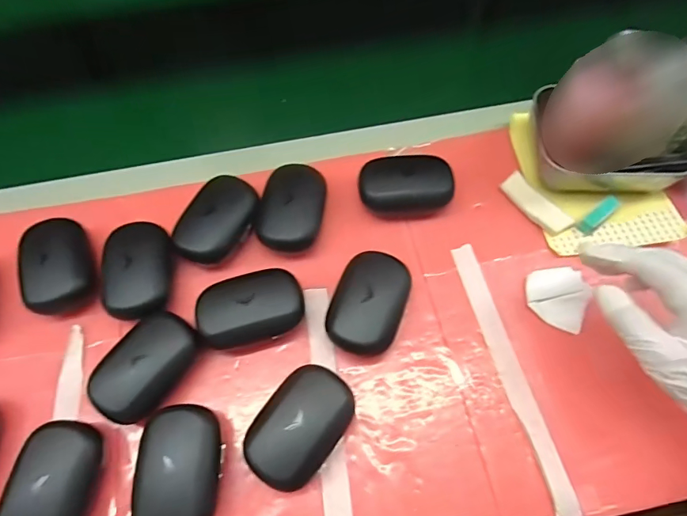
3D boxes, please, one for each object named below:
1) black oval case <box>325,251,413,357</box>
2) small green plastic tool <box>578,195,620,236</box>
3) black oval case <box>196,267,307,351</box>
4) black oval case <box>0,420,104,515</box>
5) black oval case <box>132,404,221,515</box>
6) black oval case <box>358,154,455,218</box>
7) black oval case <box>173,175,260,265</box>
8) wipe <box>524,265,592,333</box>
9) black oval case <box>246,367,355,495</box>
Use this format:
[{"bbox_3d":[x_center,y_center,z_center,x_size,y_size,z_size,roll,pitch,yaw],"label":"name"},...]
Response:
[{"bbox_3d":[0.020,0.038,0.366,0.055,0.035,0.084,18,65,10],"label":"black oval case"},{"bbox_3d":[0.228,-0.039,0.398,0.041,0.007,0.014,-43,71,2],"label":"small green plastic tool"},{"bbox_3d":[-0.075,0.043,0.368,0.082,0.033,0.054,-11,66,-5],"label":"black oval case"},{"bbox_3d":[-0.201,0.159,0.311,0.048,0.036,0.082,11,66,5],"label":"black oval case"},{"bbox_3d":[-0.115,0.151,0.319,0.054,0.038,0.083,-3,66,-1],"label":"black oval case"},{"bbox_3d":[0.057,-0.064,0.412,0.082,0.033,0.051,-6,63,-1],"label":"black oval case"},{"bbox_3d":[-0.110,-0.034,0.392,0.051,0.021,0.081,26,68,11],"label":"black oval case"},{"bbox_3d":[0.179,0.031,0.376,0.048,0.009,0.053,20,65,12],"label":"wipe"},{"bbox_3d":[-0.031,0.123,0.329,0.056,0.036,0.084,31,68,16],"label":"black oval case"}]

